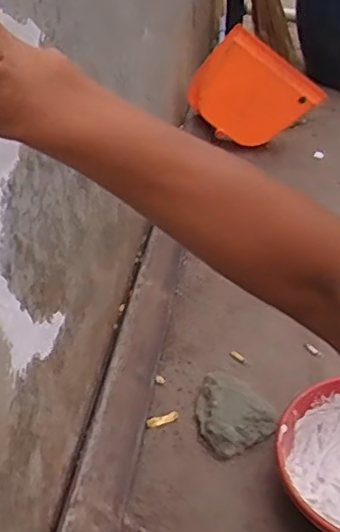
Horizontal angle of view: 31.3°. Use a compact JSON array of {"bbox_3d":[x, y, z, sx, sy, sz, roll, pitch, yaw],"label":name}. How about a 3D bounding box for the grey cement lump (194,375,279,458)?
[{"bbox_3d":[0.100,0.229,0.979,0.125,0.044,0.135,-2,40,1],"label":"grey cement lump"}]

